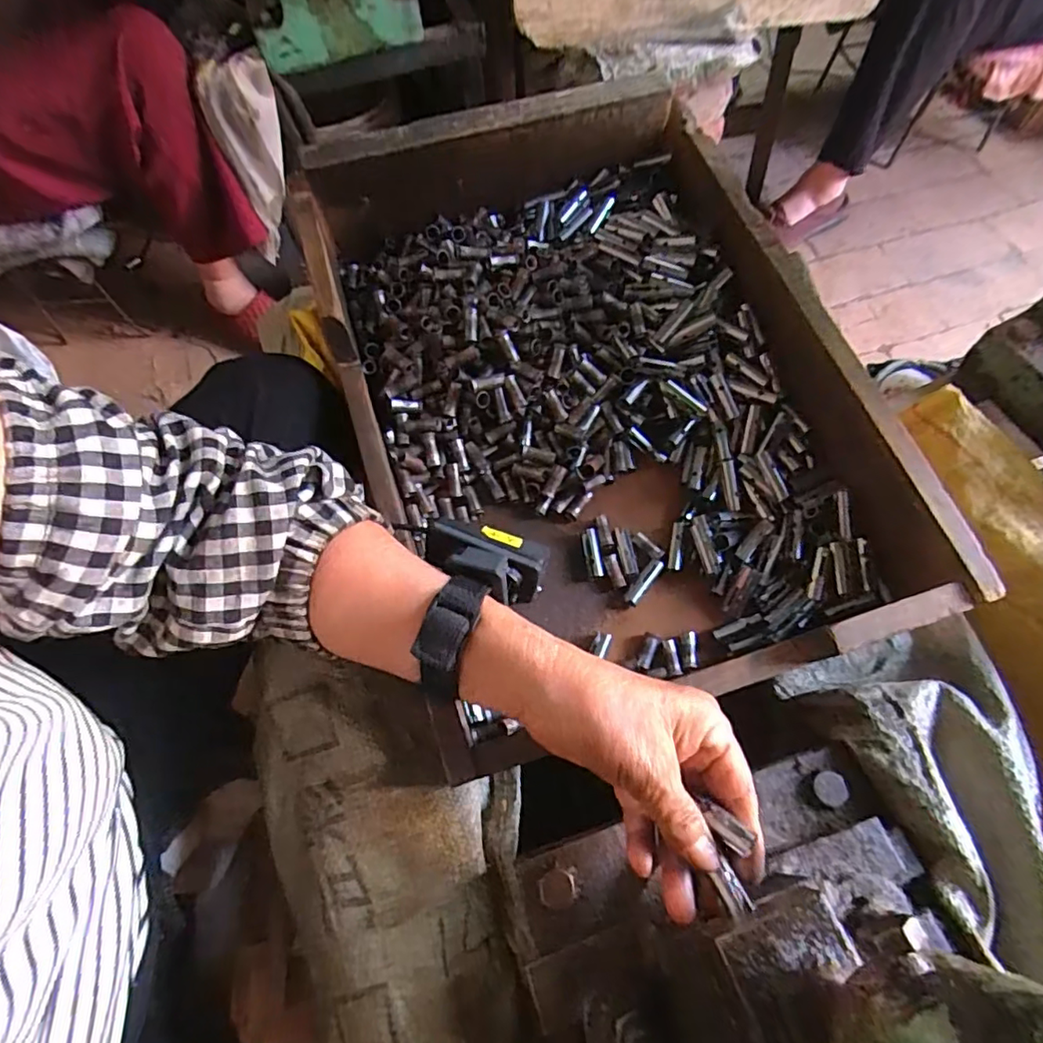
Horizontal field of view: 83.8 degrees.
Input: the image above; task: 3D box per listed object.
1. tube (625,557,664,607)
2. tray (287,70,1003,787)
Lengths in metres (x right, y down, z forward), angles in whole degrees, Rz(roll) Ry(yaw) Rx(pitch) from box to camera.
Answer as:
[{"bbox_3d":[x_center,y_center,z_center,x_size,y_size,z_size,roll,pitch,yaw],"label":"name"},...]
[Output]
[{"bbox_3d":[0.088,0.043,0.416,0.010,0.010,0.038,36,68,15],"label":"tube"},{"bbox_3d":[0.049,-0.098,0.421,0.334,0.126,0.449,-16,66,-9],"label":"tray"}]

